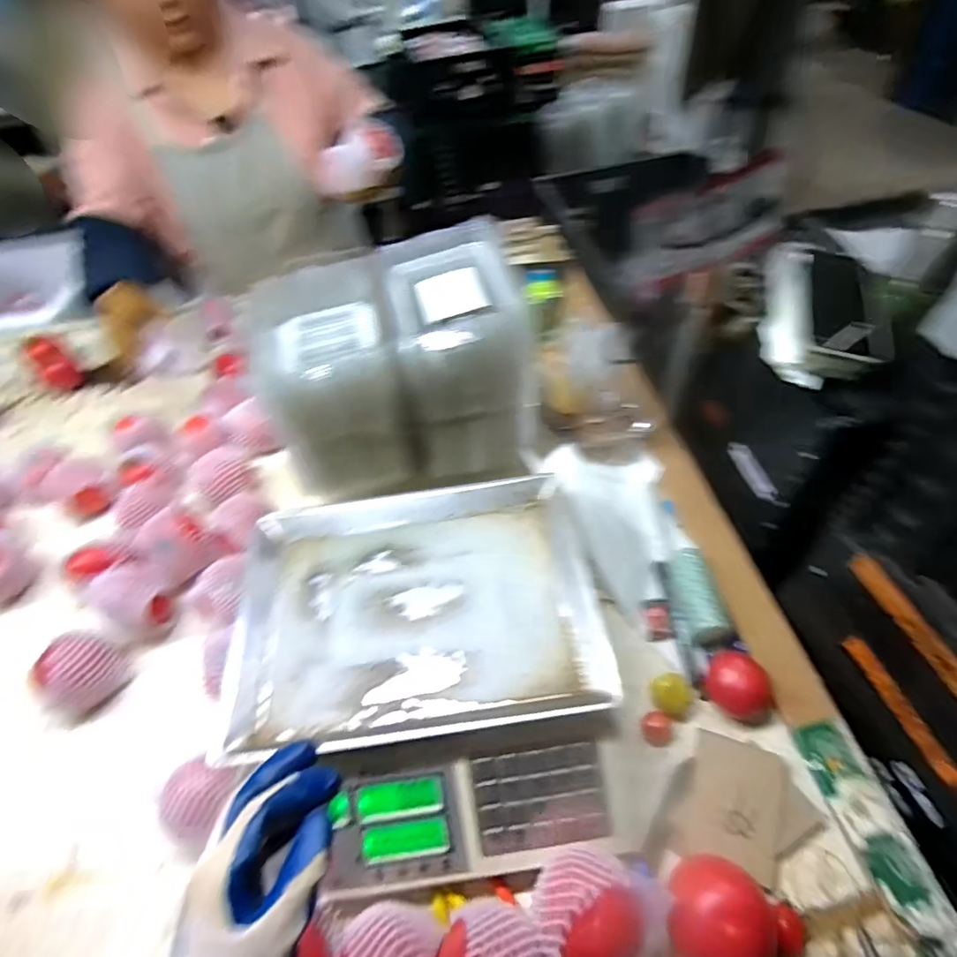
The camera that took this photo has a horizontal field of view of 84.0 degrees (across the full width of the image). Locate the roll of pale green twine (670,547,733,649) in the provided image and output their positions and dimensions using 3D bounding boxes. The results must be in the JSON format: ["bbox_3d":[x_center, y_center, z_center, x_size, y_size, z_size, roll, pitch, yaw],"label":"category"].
[{"bbox_3d":[0.249,0.131,0.601,0.043,0.035,0.105,-6,51,0],"label":"roll of pale green twine"}]

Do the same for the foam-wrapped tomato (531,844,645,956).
[{"bbox_3d":[0.085,0.335,0.411,0.077,0.068,0.083,-2,51,3],"label":"foam-wrapped tomato"}]

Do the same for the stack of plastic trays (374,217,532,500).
[{"bbox_3d":[-0.024,-0.151,0.705,0.161,0.250,0.203,-9,51,-2],"label":"stack of plastic trays"}]

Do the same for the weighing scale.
[{"bbox_3d":[-0.059,0.170,0.528,0.353,0.117,0.369,-7,51,-1],"label":"weighing scale"}]

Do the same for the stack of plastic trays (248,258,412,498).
[{"bbox_3d":[-0.180,-0.127,0.704,0.172,0.227,0.207,-18,52,-10],"label":"stack of plastic trays"}]

